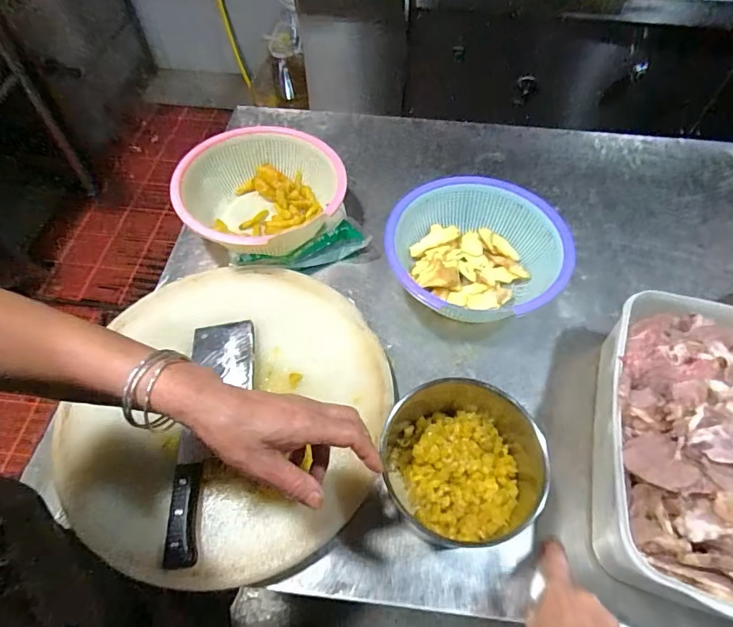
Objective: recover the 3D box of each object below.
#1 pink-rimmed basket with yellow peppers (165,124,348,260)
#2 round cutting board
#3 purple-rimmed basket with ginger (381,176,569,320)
[{"bbox_3d":[-0.158,-0.173,0.703,0.225,0.100,0.208,0,57,0],"label":"pink-rimmed basket with yellow peppers"},{"bbox_3d":[-0.163,0.107,0.553,0.369,0.040,0.371,0,57,0],"label":"round cutting board"},{"bbox_3d":[0.155,-0.082,0.652,0.231,0.099,0.231,0,57,0],"label":"purple-rimmed basket with ginger"}]

